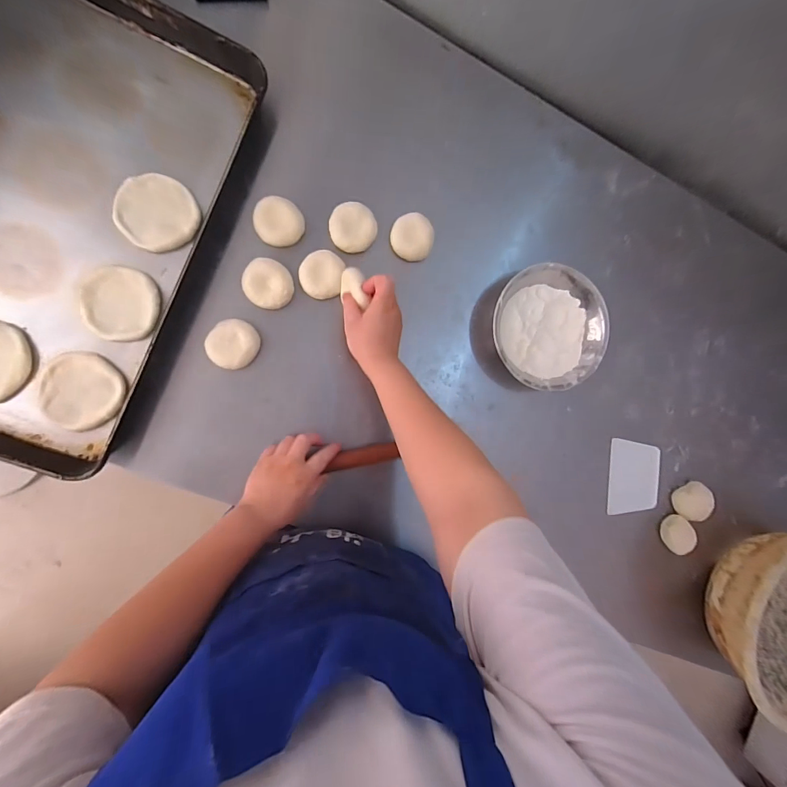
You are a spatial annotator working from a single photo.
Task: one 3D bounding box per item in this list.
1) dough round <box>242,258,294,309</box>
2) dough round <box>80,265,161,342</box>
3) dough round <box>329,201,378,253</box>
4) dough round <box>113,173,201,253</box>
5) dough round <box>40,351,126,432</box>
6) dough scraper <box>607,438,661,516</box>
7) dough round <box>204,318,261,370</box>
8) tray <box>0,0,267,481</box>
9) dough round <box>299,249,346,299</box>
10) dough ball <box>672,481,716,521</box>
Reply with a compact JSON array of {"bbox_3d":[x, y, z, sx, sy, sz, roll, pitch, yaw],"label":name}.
[{"bbox_3d":[-0.180,-0.158,0.539,0.065,0.021,0.069,0,91,-9],"label":"dough round"},{"bbox_3d":[-0.371,-0.123,0.508,0.092,0.015,0.098,0,91,-9],"label":"dough round"},{"bbox_3d":[-0.059,-0.246,0.553,0.067,0.027,0.063,0,91,-9],"label":"dough round"},{"bbox_3d":[-0.323,-0.247,0.512,0.101,0.015,0.095,0,91,-9],"label":"dough round"},{"bbox_3d":[-0.417,-0.002,0.501,0.099,0.011,0.095,0,91,-9],"label":"dough round"},{"bbox_3d":[0.429,0.149,0.666,0.095,0.005,0.129,1,93,-7],"label":"dough scraper"},{"bbox_3d":[-0.228,-0.071,0.533,0.064,0.026,0.068,0,91,-9],"label":"dough round"},{"bbox_3d":[-0.460,-0.236,0.487,0.412,0.053,0.617,23,87,-9],"label":"tray"},{"bbox_3d":[-0.106,-0.174,0.549,0.061,0.020,0.066,0,91,-9],"label":"dough round"},{"bbox_3d":[0.535,0.195,0.669,0.060,0.028,0.063,0,91,-9],"label":"dough ball"}]

